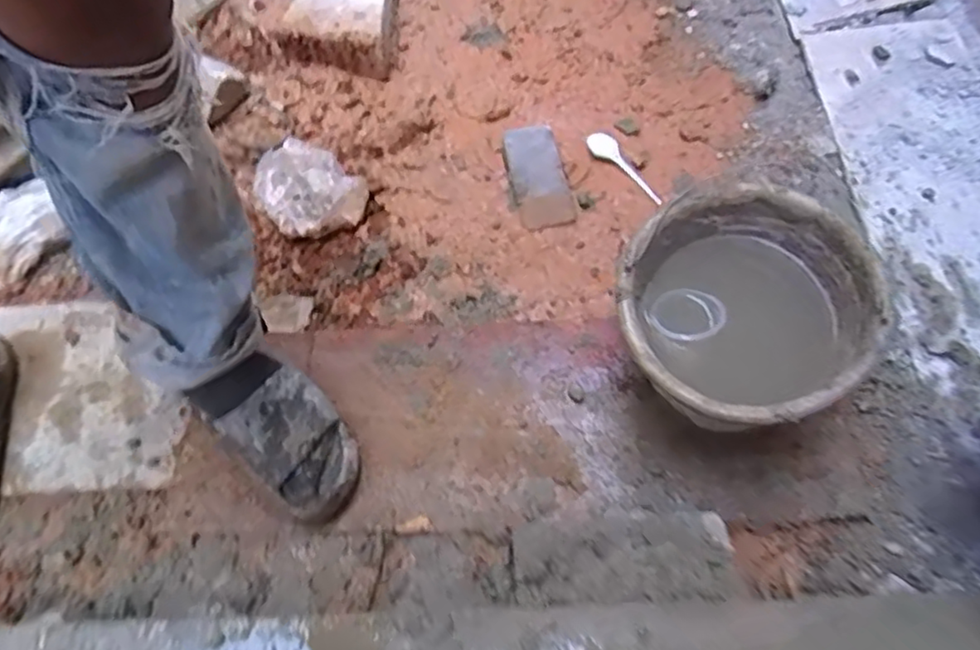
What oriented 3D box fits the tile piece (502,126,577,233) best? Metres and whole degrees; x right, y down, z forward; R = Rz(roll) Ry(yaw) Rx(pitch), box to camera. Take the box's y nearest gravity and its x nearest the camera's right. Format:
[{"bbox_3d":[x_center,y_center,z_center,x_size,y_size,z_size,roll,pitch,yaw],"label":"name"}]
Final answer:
[{"bbox_3d":[0.069,-0.212,0.928,0.078,0.015,0.155,-14,77,-4],"label":"tile piece"}]

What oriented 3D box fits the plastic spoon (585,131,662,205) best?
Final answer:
[{"bbox_3d":[0.199,-0.232,0.938,0.037,0.008,0.162,-33,63,-15],"label":"plastic spoon"}]

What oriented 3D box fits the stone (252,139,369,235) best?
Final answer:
[{"bbox_3d":[-0.265,-0.198,0.913,0.124,0.054,0.178,-40,64,-18],"label":"stone"}]

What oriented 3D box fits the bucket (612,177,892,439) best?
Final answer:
[{"bbox_3d":[0.246,0.011,0.675,0.225,0.187,0.240,-2,59,3],"label":"bucket"}]

